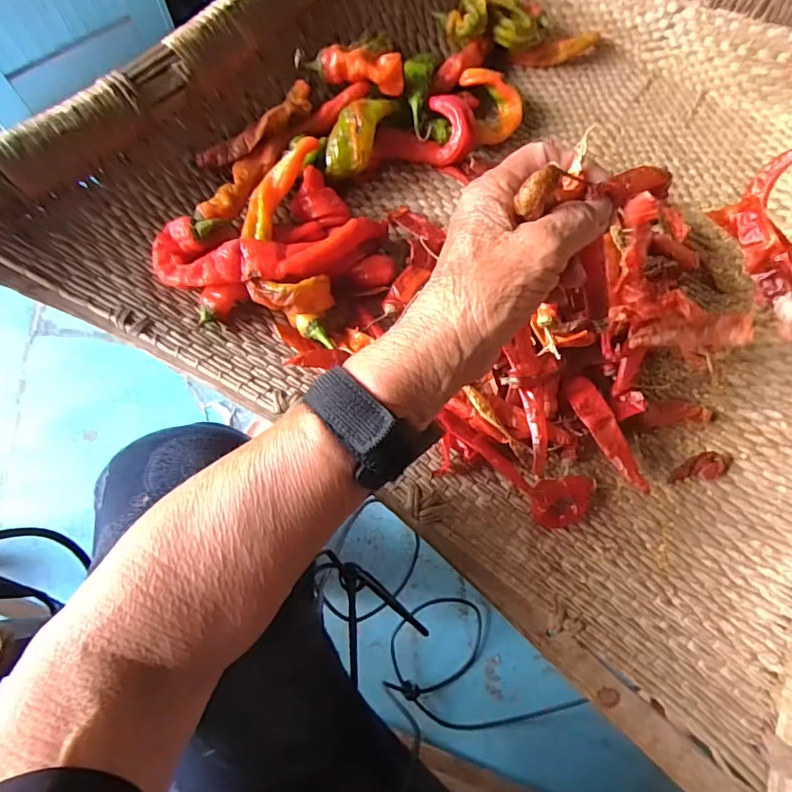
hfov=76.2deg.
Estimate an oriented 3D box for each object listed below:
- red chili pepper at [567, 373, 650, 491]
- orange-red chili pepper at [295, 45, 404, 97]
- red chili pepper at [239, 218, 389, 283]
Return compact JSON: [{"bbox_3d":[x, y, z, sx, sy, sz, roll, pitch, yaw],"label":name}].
[{"bbox_3d":[0.147,0.026,0.356,0.021,0.016,0.088,-15,71,-7],"label":"red chili pepper"},{"bbox_3d":[-0.039,-0.277,0.426,0.090,0.024,0.019,5,69,0],"label":"orange-red chili pepper"},{"bbox_3d":[-0.057,-0.113,0.386,0.122,0.021,0.035,-23,71,-25],"label":"red chili pepper"}]

